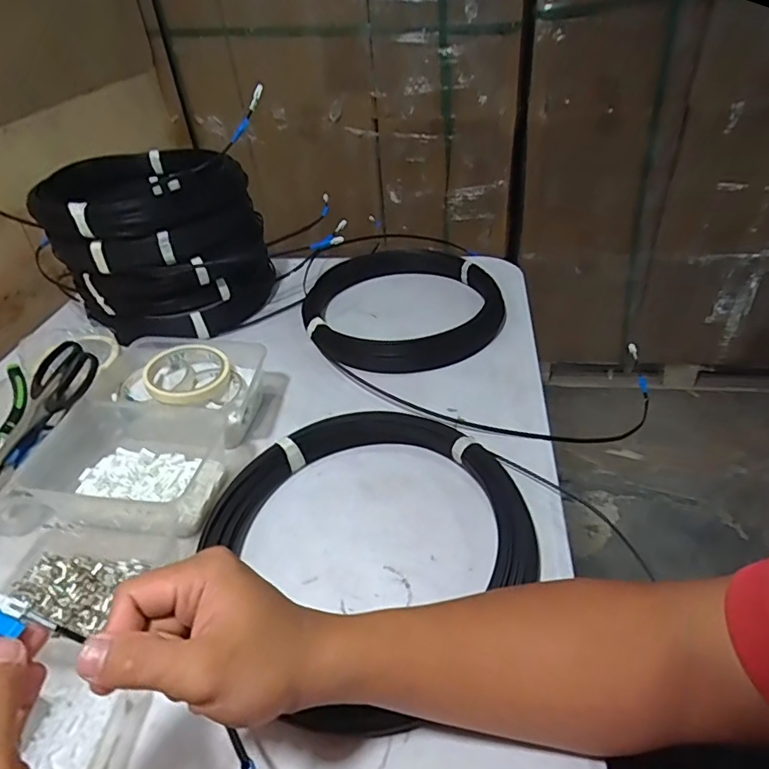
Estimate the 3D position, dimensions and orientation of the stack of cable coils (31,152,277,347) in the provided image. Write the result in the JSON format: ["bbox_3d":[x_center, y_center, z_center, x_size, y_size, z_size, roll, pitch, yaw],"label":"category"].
[{"bbox_3d":[-0.322,-0.204,0.786,0.256,0.213,0.262,-3,38,3],"label":"stack of cable coils"}]

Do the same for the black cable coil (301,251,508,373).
[{"bbox_3d":[0.025,-0.113,0.762,0.292,0.051,0.261,2,40,11],"label":"black cable coil"}]

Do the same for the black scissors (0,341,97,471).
[{"bbox_3d":[-0.369,0.032,0.551,0.060,0.022,0.170,30,82,28],"label":"black scissors"}]

